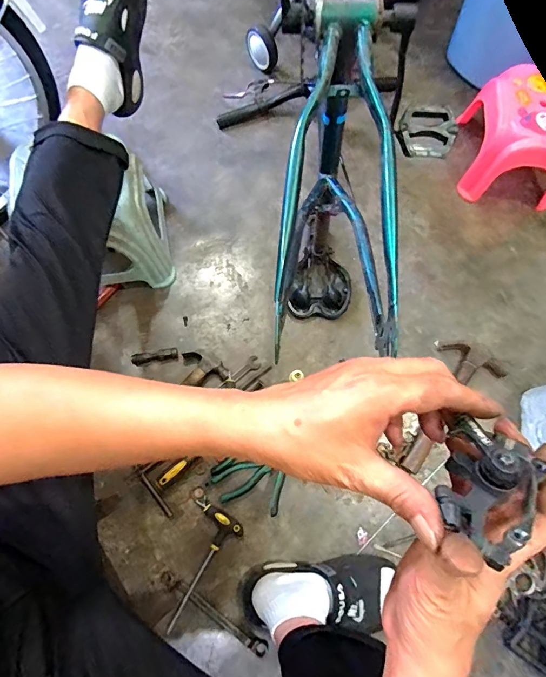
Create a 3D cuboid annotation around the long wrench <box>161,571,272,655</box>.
[{"bbox_3d":[-0.101,0.464,0.665,0.213,0.014,0.023,32,73,9],"label":"long wrench"}]

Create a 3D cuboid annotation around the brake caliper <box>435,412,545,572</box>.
[{"bbox_3d":[0.131,0.092,0.241,0.059,0.040,0.073,31,73,9],"label":"brake caliper"}]

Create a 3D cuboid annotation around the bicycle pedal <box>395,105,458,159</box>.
[{"bbox_3d":[0.228,-0.307,0.590,0.085,0.026,0.072,4,93,-3],"label":"bicycle pedal"}]

